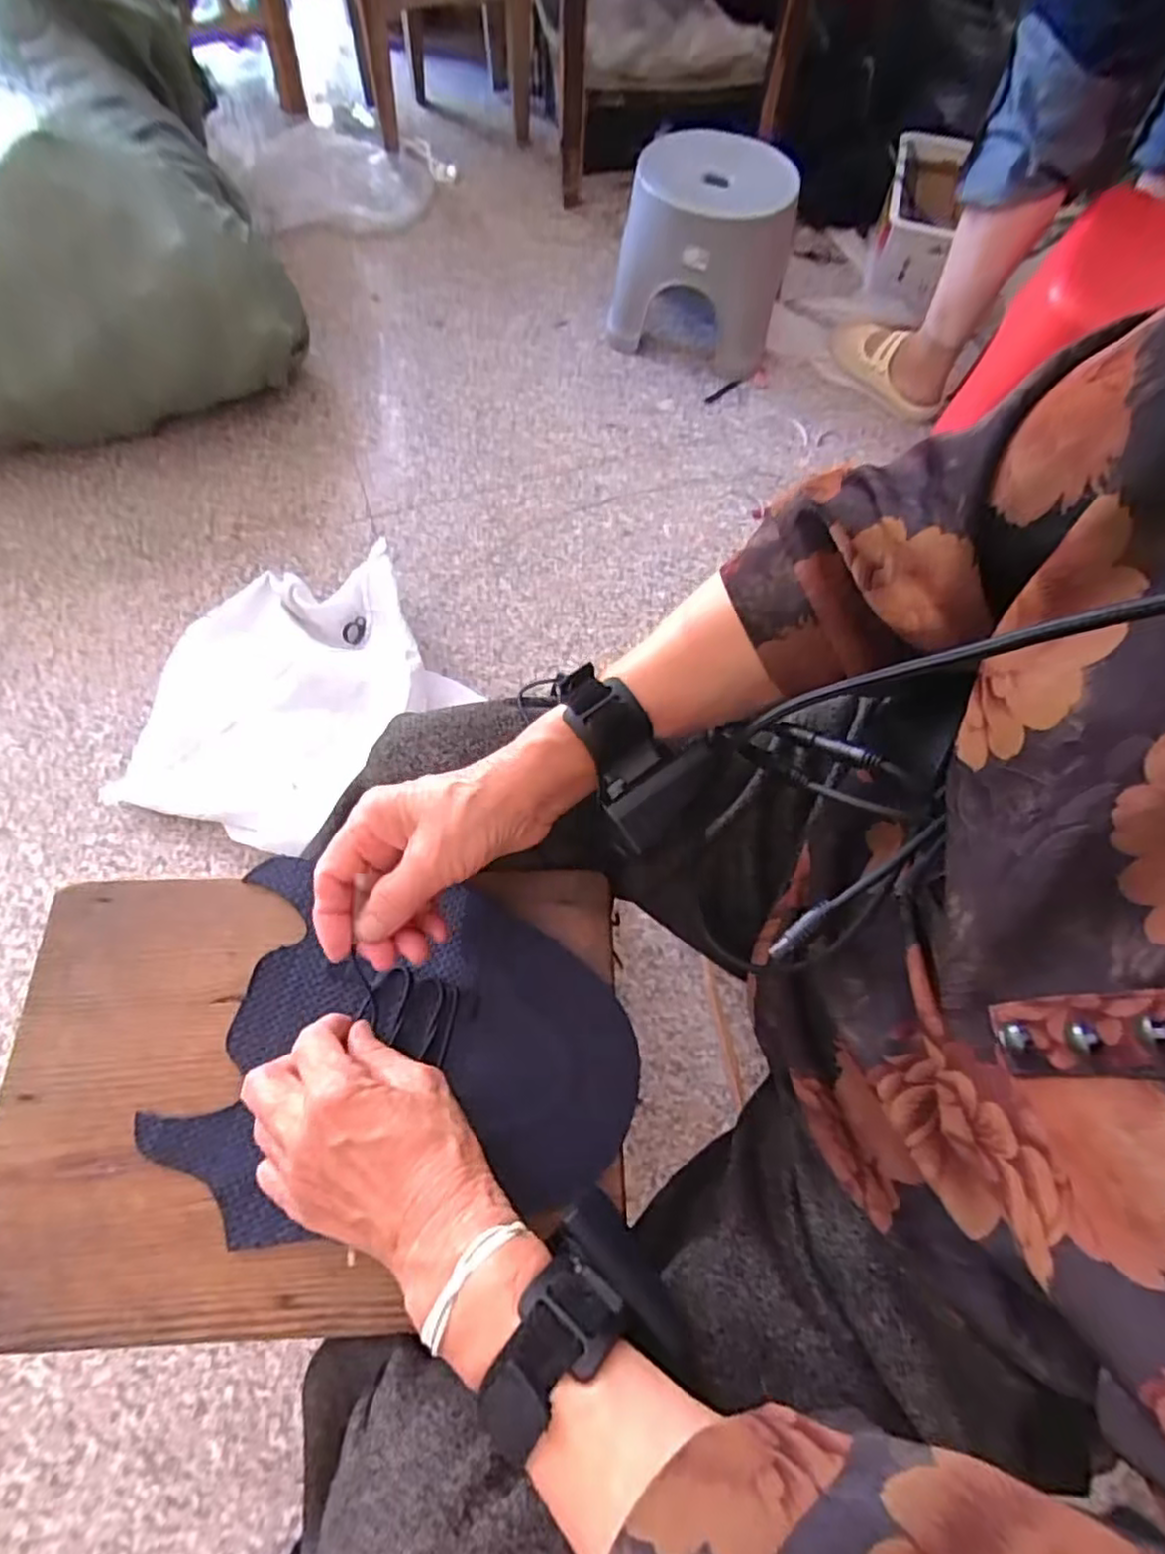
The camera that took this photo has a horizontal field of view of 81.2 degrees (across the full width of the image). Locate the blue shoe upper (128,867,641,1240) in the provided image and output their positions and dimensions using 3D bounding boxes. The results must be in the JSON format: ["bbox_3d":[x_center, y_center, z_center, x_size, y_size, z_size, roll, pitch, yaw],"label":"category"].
[{"bbox_3d":[-0.094,0.153,0.372,0.242,0.016,0.182,11,65,2],"label":"blue shoe upper"}]

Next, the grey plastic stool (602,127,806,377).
[{"bbox_3d":[0.206,-0.873,1.138,0.268,0.246,0.238,14,66,3],"label":"grey plastic stool"}]

